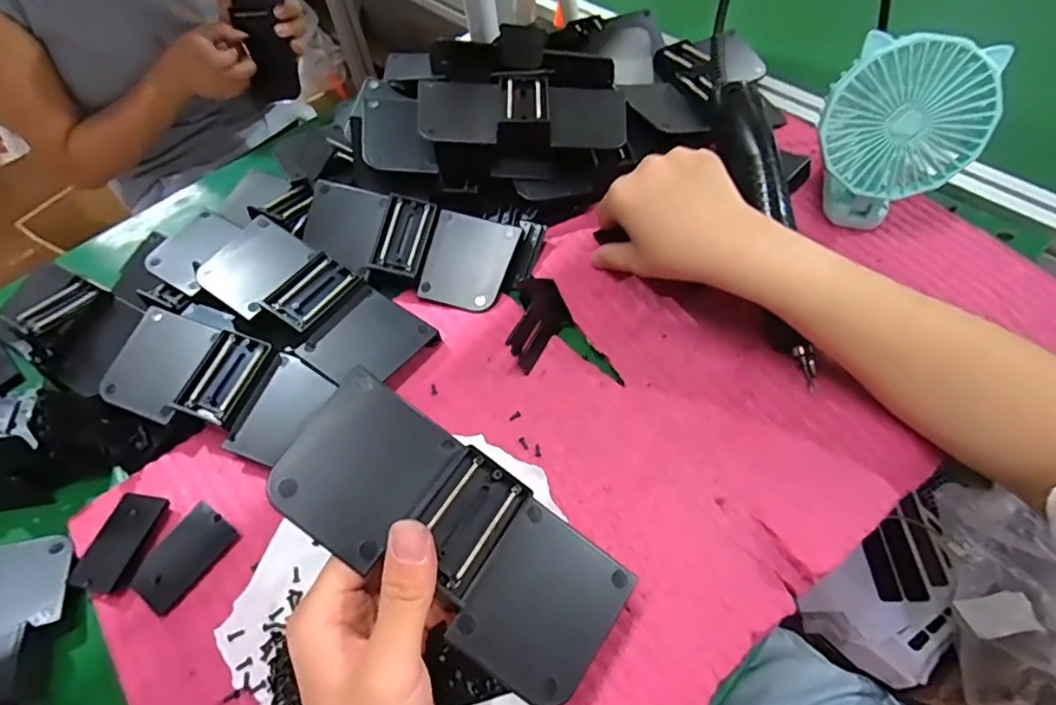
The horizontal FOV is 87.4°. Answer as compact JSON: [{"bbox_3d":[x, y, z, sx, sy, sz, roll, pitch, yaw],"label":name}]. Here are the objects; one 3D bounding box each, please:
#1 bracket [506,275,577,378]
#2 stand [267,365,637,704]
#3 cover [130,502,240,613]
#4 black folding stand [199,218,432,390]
[{"bbox_3d":[-0.001,-0.023,0.384,0.041,0.033,0.057,31,64,22],"label":"bracket"},{"bbox_3d":[-0.032,0.079,0.243,0.159,0.012,0.069,38,65,1],"label":"stand"},{"bbox_3d":[-0.200,0.118,0.322,0.030,0.006,0.055,24,61,19],"label":"cover"},{"bbox_3d":[-0.148,-0.032,0.388,0.156,0.023,0.071,31,63,8],"label":"black folding stand"}]

